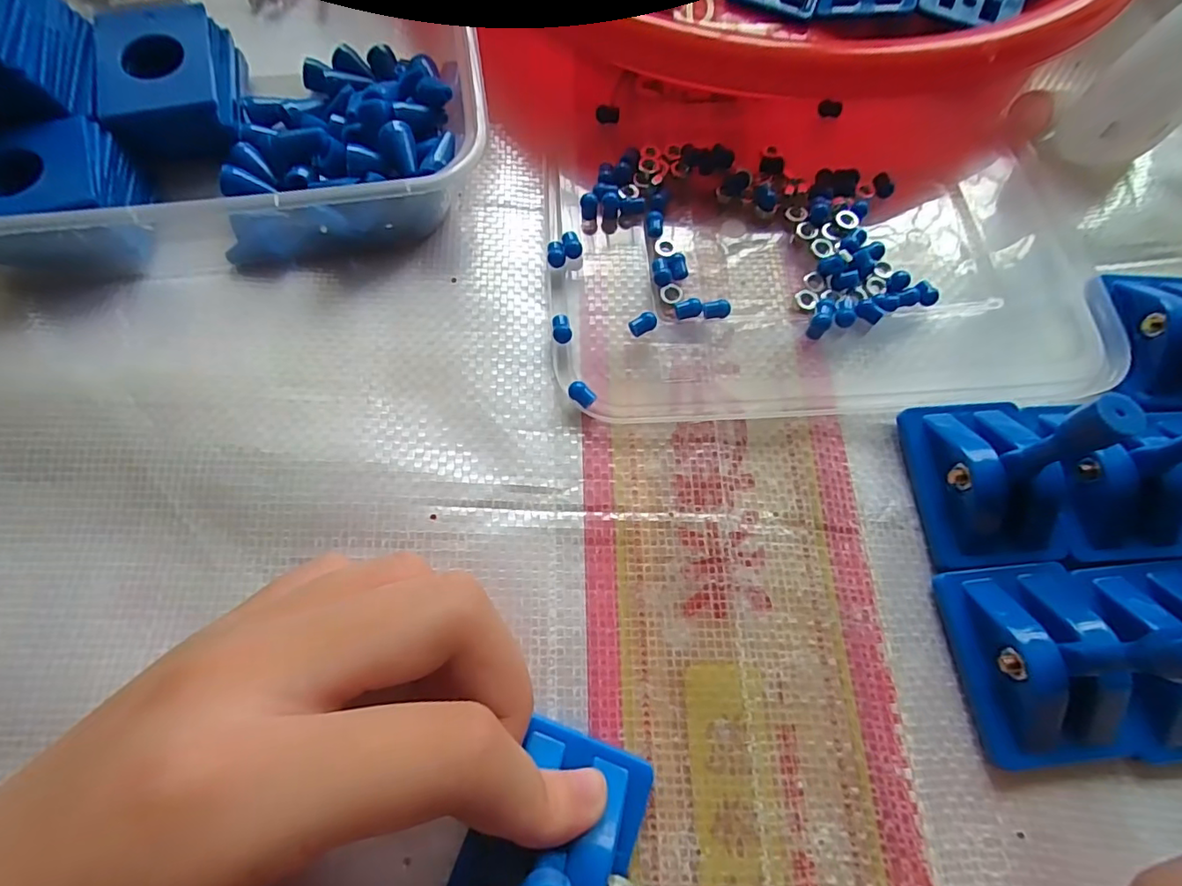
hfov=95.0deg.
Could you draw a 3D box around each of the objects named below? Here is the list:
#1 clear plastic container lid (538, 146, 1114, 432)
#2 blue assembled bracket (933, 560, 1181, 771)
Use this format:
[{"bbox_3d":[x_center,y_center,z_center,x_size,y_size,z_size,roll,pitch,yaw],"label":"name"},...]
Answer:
[{"bbox_3d":[0.073,-0.051,0.166,0.166,0.011,0.089,-1,70,-3],"label":"clear plastic container lid"},{"bbox_3d":[0.108,0.047,0.114,0.033,0.045,0.044,-5,71,-4],"label":"blue assembled bracket"}]

